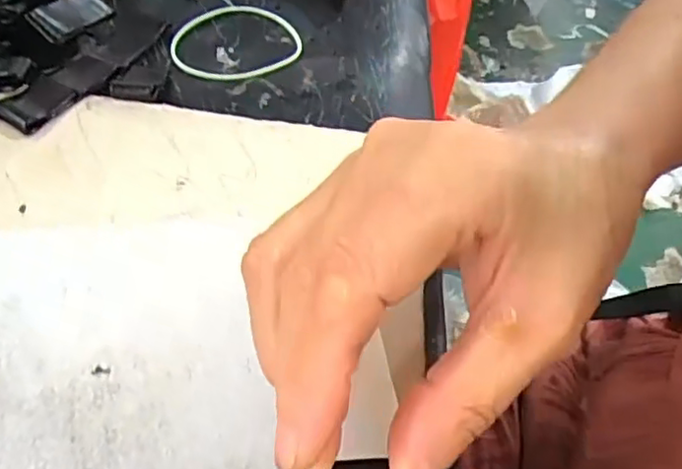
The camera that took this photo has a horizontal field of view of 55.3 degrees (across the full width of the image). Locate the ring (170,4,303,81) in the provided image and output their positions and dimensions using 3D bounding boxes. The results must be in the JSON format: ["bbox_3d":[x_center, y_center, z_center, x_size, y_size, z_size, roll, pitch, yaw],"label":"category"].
[{"bbox_3d":[-0.055,-0.104,0.346,0.065,0.005,0.071,7,51,-8],"label":"ring"}]

